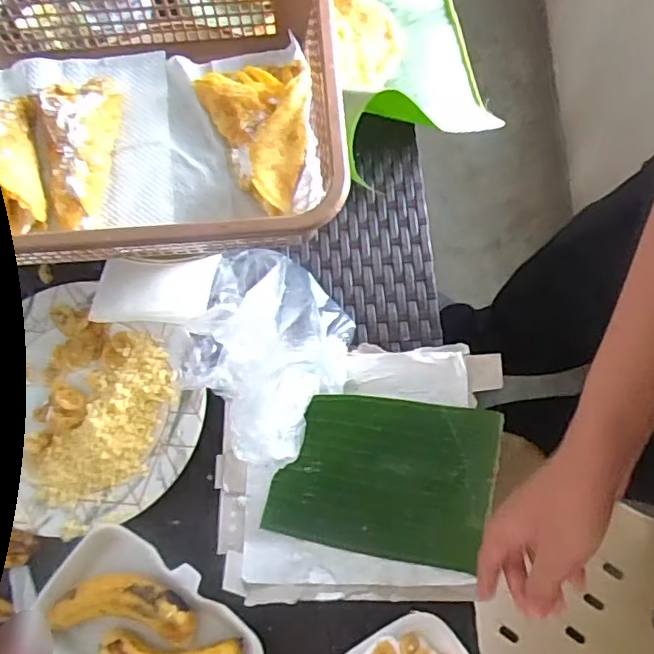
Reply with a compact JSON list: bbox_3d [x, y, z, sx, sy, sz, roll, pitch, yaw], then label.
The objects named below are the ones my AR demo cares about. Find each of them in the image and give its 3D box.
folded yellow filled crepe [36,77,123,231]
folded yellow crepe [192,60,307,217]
[{"bbox_3d":[-0.211,-0.150,0.492,0.065,0.026,0.132,-7,74,-2],"label":"folded yellow filled crepe"},{"bbox_3d":[-0.047,-0.169,0.493,0.086,0.030,0.146,-24,75,-7],"label":"folded yellow crepe"}]

